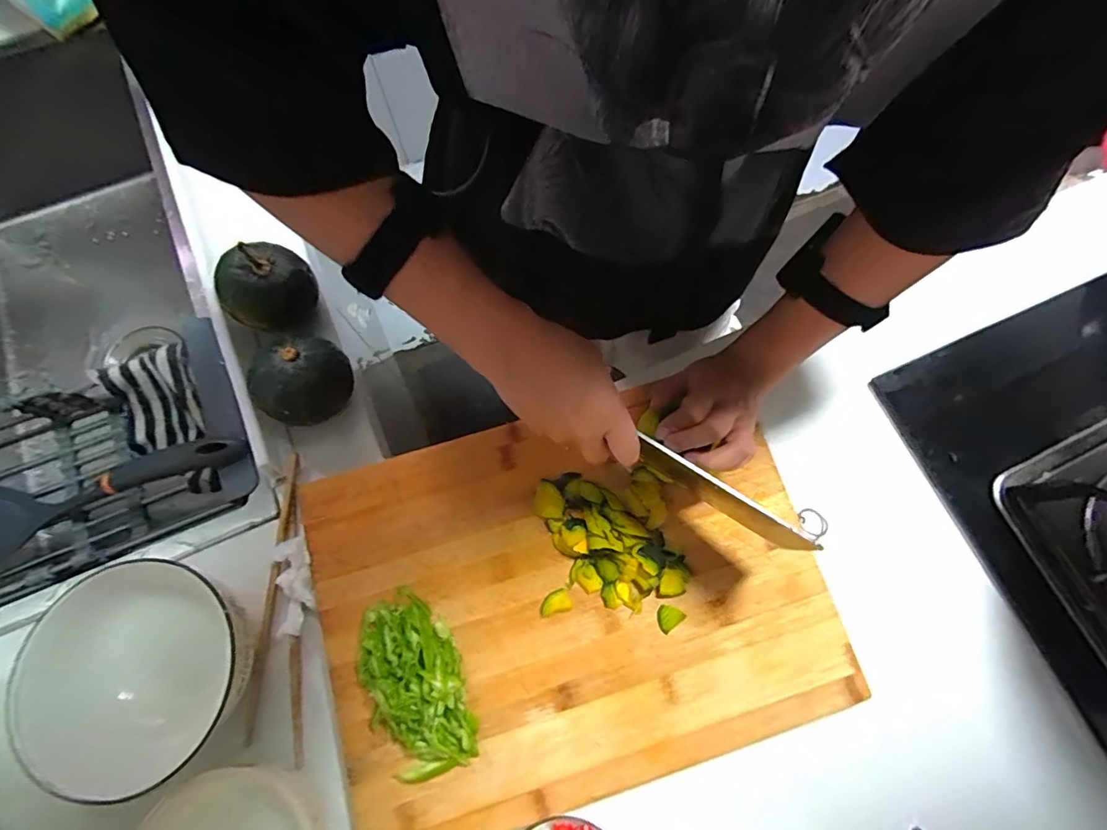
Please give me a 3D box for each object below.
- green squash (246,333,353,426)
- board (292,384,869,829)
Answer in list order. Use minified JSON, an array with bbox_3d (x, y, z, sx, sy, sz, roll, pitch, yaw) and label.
[{"bbox_3d":[-0.224,-0.028,0.447,0.066,0.073,0.075,25,76,5],"label":"green squash"},{"bbox_3d":[0.009,0.145,0.415,0.415,0.027,0.301,-15,77,-5],"label":"board"}]

